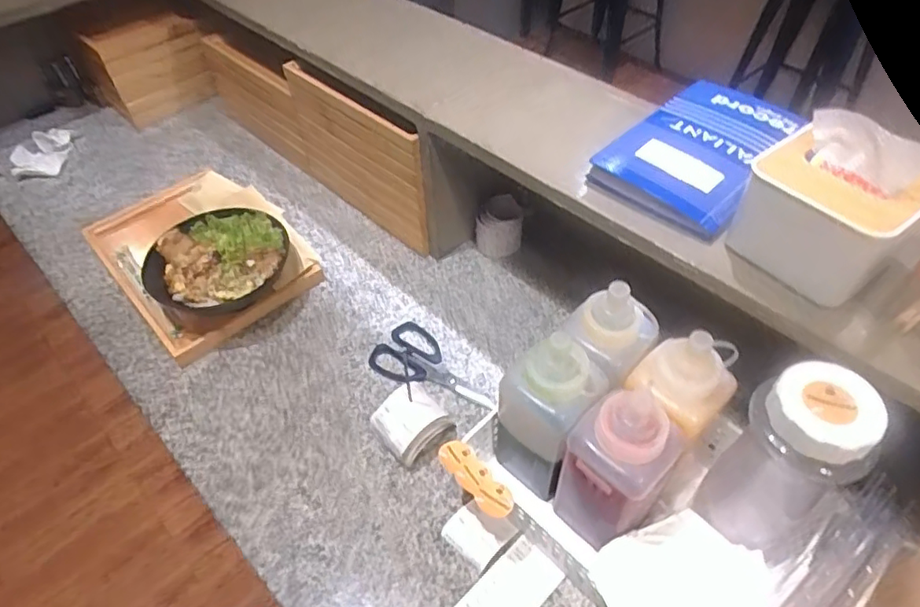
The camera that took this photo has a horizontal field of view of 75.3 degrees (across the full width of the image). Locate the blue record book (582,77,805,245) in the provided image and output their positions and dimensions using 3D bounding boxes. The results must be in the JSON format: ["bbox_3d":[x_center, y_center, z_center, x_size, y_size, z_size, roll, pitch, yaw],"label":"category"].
[{"bbox_3d":[0.247,-0.156,0.605,0.135,0.030,0.206,32,59,30],"label":"blue record book"}]

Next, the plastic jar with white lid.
[{"bbox_3d":[0.262,0.131,0.486,0.080,0.180,0.088,-4,48,4],"label":"plastic jar with white lid"}]

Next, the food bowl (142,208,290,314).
[{"bbox_3d":[-0.317,-0.047,0.812,0.176,0.090,0.152,2,49,9],"label":"food bowl"}]

